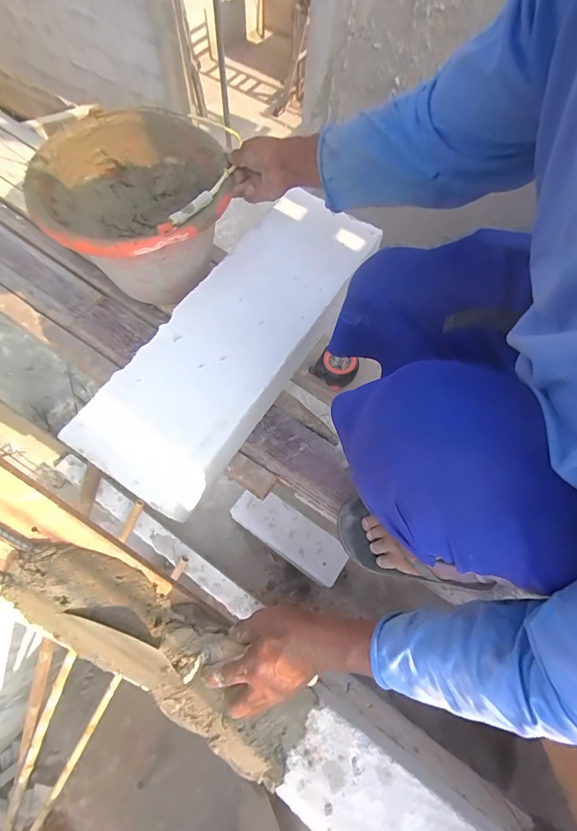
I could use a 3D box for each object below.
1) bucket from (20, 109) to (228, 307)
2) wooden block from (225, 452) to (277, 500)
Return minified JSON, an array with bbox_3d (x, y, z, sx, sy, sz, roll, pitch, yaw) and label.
[{"bbox_3d":[-0.229,-0.307,0.590,0.236,0.187,0.260,32,67,11],"label":"bucket"},{"bbox_3d":[-0.061,0.098,0.594,0.076,0.026,0.041,30,67,10],"label":"wooden block"}]

